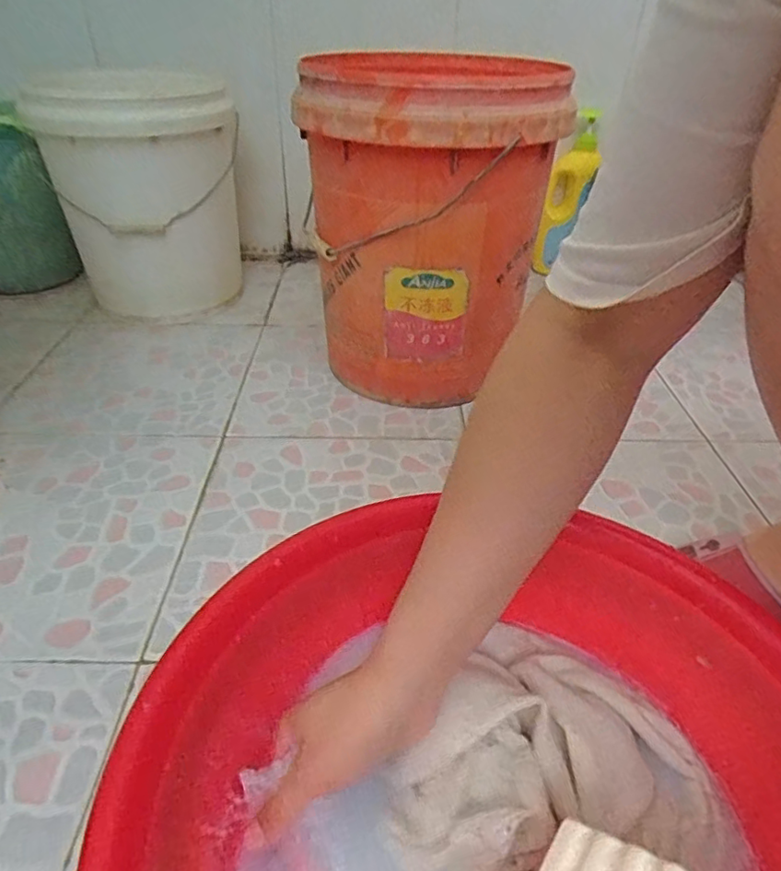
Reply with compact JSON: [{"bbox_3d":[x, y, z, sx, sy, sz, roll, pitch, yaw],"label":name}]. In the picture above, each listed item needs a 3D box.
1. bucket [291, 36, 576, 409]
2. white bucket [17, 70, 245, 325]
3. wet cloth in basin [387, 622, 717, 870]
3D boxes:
[{"bbox_3d":[0.035,-0.257,0.738,0.257,0.368,0.289,-1,37,-4],"label":"bucket"},{"bbox_3d":[-0.348,-0.357,0.870,0.235,0.340,0.262,-7,38,-12],"label":"white bucket"},{"bbox_3d":[0.094,0.176,0.358,0.187,0.049,0.151,-2,35,-4],"label":"wet cloth in basin"}]

